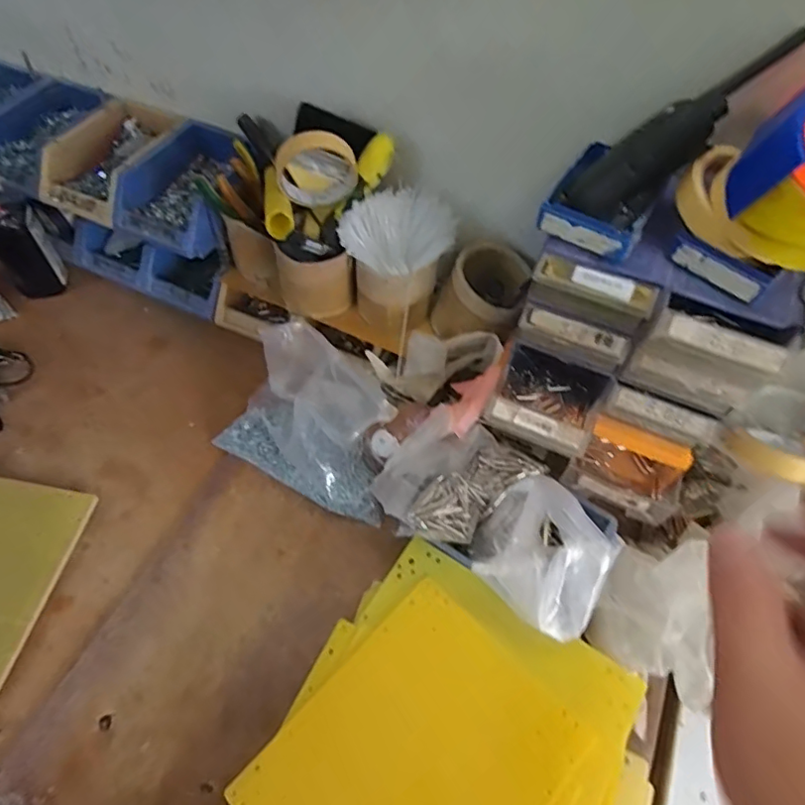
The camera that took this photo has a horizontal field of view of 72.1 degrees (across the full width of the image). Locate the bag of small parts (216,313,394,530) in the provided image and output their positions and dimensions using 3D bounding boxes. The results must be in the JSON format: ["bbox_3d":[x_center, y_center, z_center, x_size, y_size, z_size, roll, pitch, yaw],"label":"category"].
[{"bbox_3d":[-0.100,0.018,0.640,0.210,0.116,0.145,27,60,15],"label":"bag of small parts"}]

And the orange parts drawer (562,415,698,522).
[{"bbox_3d":[0.237,0.071,0.586,0.109,0.059,0.092,25,59,15],"label":"orange parts drawer"}]

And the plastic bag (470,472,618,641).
[{"bbox_3d":[0.128,0.141,0.514,0.126,0.063,0.113,37,64,24],"label":"plastic bag"}]

